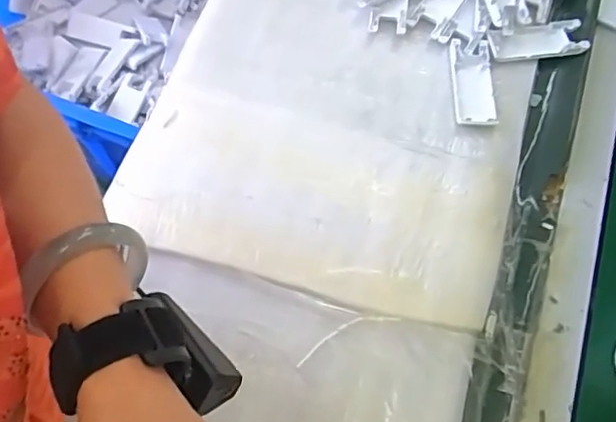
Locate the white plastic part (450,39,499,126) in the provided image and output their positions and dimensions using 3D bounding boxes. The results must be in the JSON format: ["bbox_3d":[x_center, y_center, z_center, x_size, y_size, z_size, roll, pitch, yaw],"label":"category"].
[{"bbox_3d":[0.172,-0.136,0.595,0.041,0.010,0.108,5,67,-1],"label":"white plastic part"}]

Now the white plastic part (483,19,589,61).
[{"bbox_3d":[0.248,-0.188,0.619,0.110,0.012,0.043,-7,67,-6],"label":"white plastic part"}]

